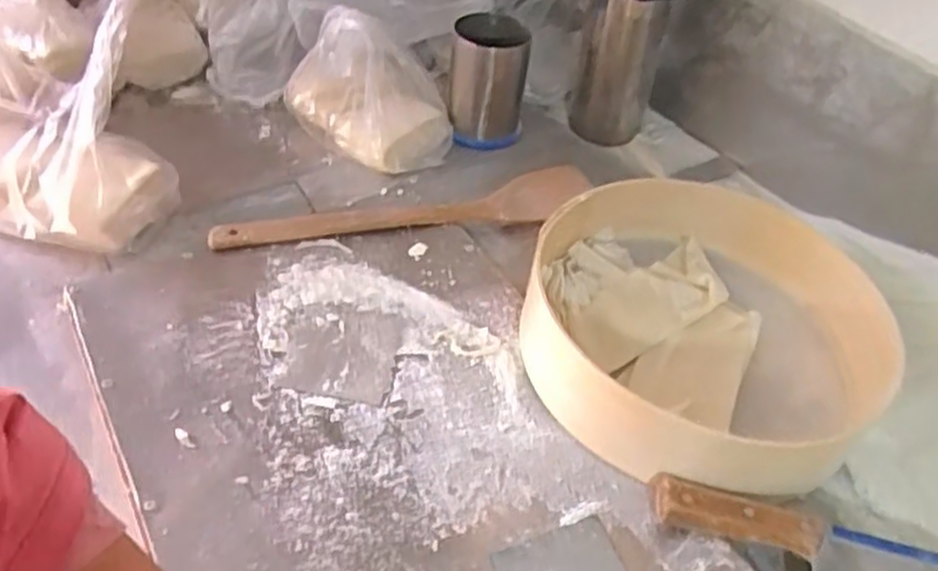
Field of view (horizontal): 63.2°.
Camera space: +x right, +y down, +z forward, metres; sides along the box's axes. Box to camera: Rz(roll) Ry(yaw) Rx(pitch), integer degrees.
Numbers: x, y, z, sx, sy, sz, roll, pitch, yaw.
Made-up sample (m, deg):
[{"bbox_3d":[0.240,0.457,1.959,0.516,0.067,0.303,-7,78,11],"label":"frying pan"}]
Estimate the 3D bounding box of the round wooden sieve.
[{"bbox_3d":[0.190,0.030,0.617,0.254,0.067,0.287,-13,51,-16],"label":"round wooden sieve"}]

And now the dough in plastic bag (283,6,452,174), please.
[{"bbox_3d":[-0.106,-0.192,0.795,0.175,0.137,0.103,-2,48,-7],"label":"dough in plastic bag"}]

